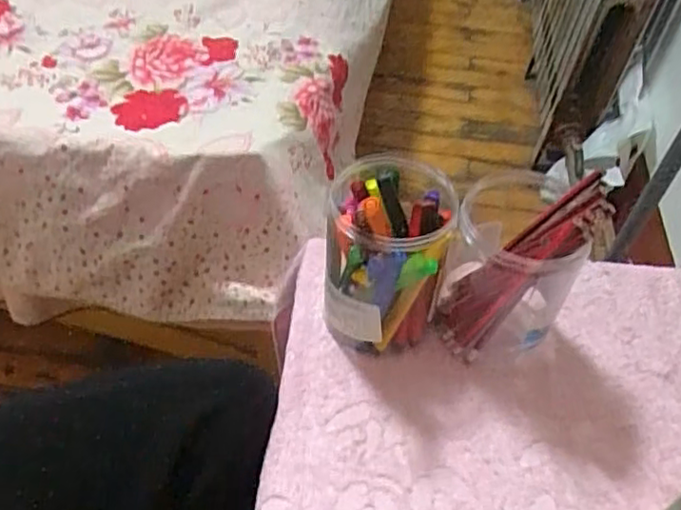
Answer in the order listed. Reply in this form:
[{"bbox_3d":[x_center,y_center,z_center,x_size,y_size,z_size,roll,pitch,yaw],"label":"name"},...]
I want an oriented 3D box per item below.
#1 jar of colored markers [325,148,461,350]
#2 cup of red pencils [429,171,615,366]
[{"bbox_3d":[0.036,-0.002,0.530,0.090,0.164,0.102,5,48,0],"label":"jar of colored markers"},{"bbox_3d":[0.135,0.016,0.536,0.090,0.141,0.092,2,49,-2],"label":"cup of red pencils"}]

